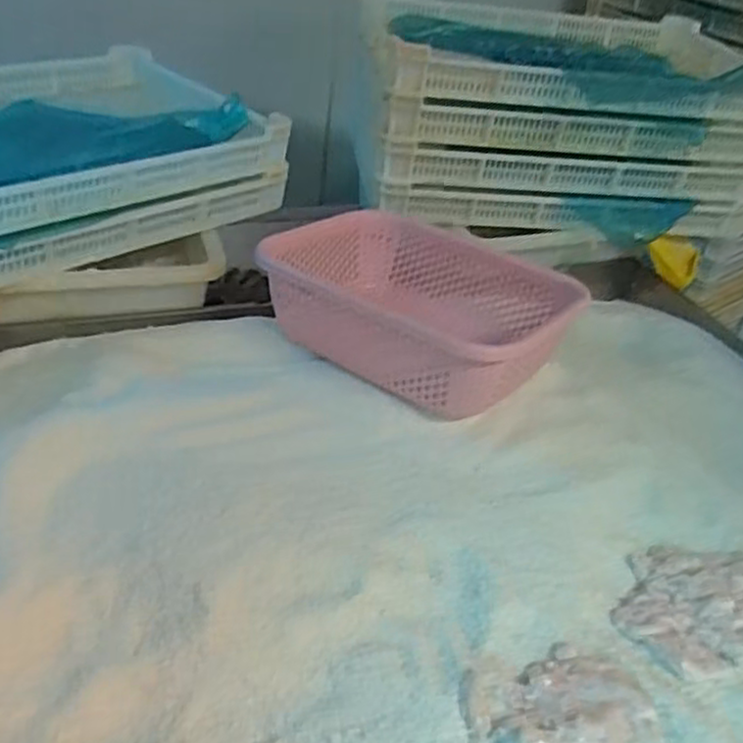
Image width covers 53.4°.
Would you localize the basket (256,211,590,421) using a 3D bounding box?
[{"bbox_3d":[0.056,-0.061,0.721,0.273,0.110,0.184,23,44,21],"label":"basket"}]

